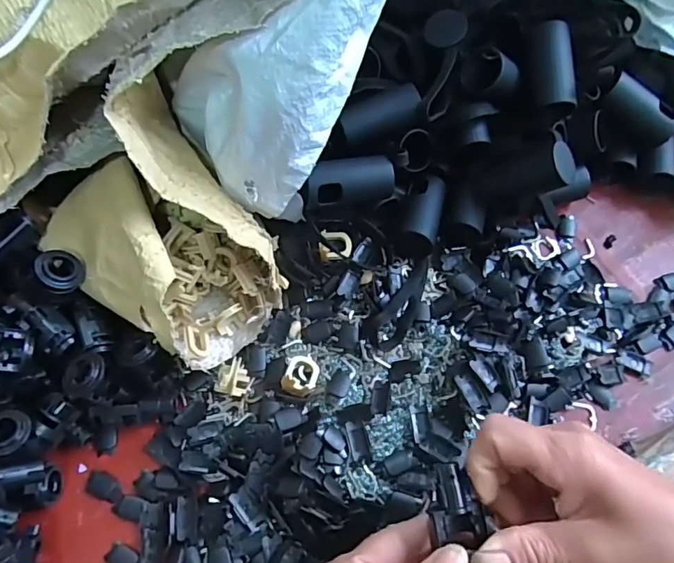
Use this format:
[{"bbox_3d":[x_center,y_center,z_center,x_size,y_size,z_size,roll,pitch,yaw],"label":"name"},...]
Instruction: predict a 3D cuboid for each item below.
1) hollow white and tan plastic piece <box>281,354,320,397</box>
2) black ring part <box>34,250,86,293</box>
[{"bbox_3d":[-0.025,0.063,0.331,0.023,0.013,0.029,12,69,5],"label":"hollow white and tan plastic piece"},{"bbox_3d":[-0.175,-0.007,0.307,0.029,0.009,0.027,18,66,-45],"label":"black ring part"}]

